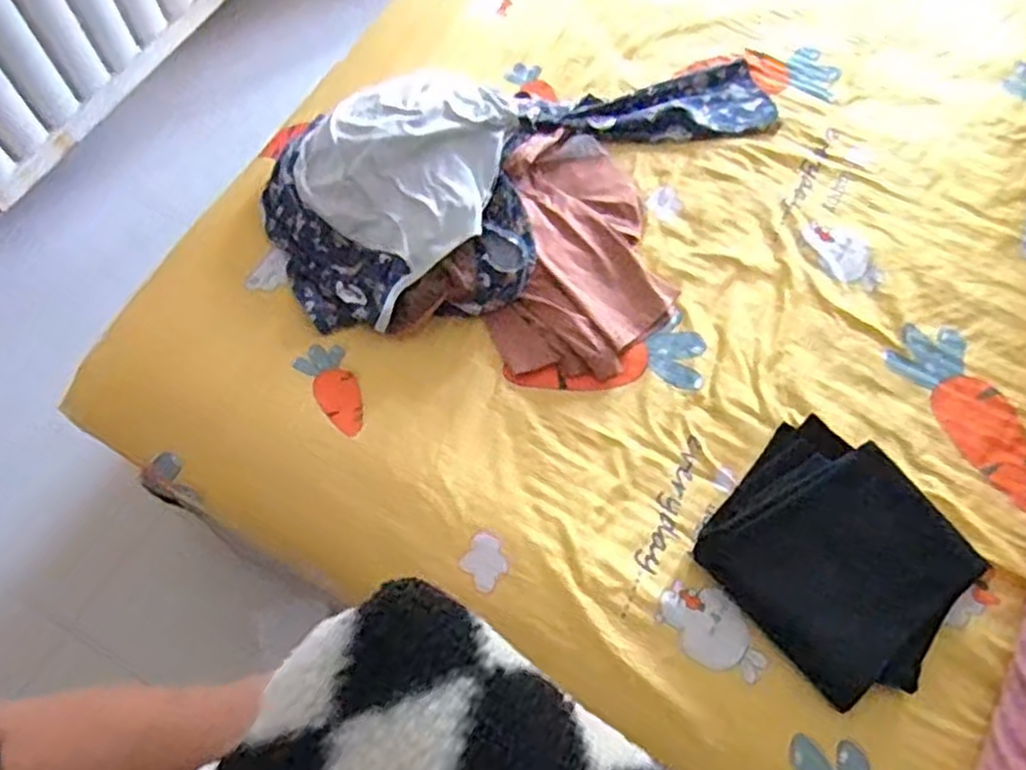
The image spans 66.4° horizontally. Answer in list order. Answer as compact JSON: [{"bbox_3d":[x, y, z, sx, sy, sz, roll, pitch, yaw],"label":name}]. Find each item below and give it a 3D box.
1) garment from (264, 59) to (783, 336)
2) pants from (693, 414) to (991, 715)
[{"bbox_3d":[0.029,-0.366,1.158,0.820,0.132,0.389,-32,68,-15],"label":"garment"},{"bbox_3d":[0.384,0.195,0.929,0.250,0.070,0.282,-35,69,-16],"label":"pants"}]

